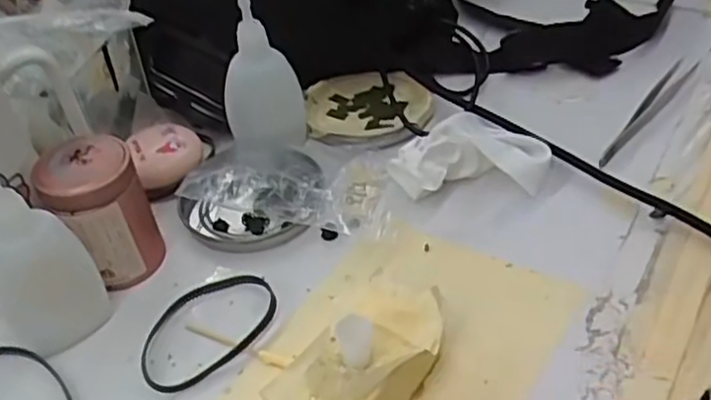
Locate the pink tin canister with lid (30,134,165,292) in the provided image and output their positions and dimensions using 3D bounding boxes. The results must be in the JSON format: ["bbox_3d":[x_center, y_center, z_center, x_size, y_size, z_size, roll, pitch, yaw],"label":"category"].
[{"bbox_3d":[-0.123,0.007,0.350,0.042,0.065,0.043,-1,41,6],"label":"pink tin canister with lid"}]

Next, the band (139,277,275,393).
[{"bbox_3d":[-0.069,0.058,0.331,0.071,0.005,0.047,-32,47,-27],"label":"band"}]

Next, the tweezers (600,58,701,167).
[{"bbox_3d":[0.177,-0.056,0.425,0.012,0.007,0.122,24,49,31],"label":"tweezers"}]

